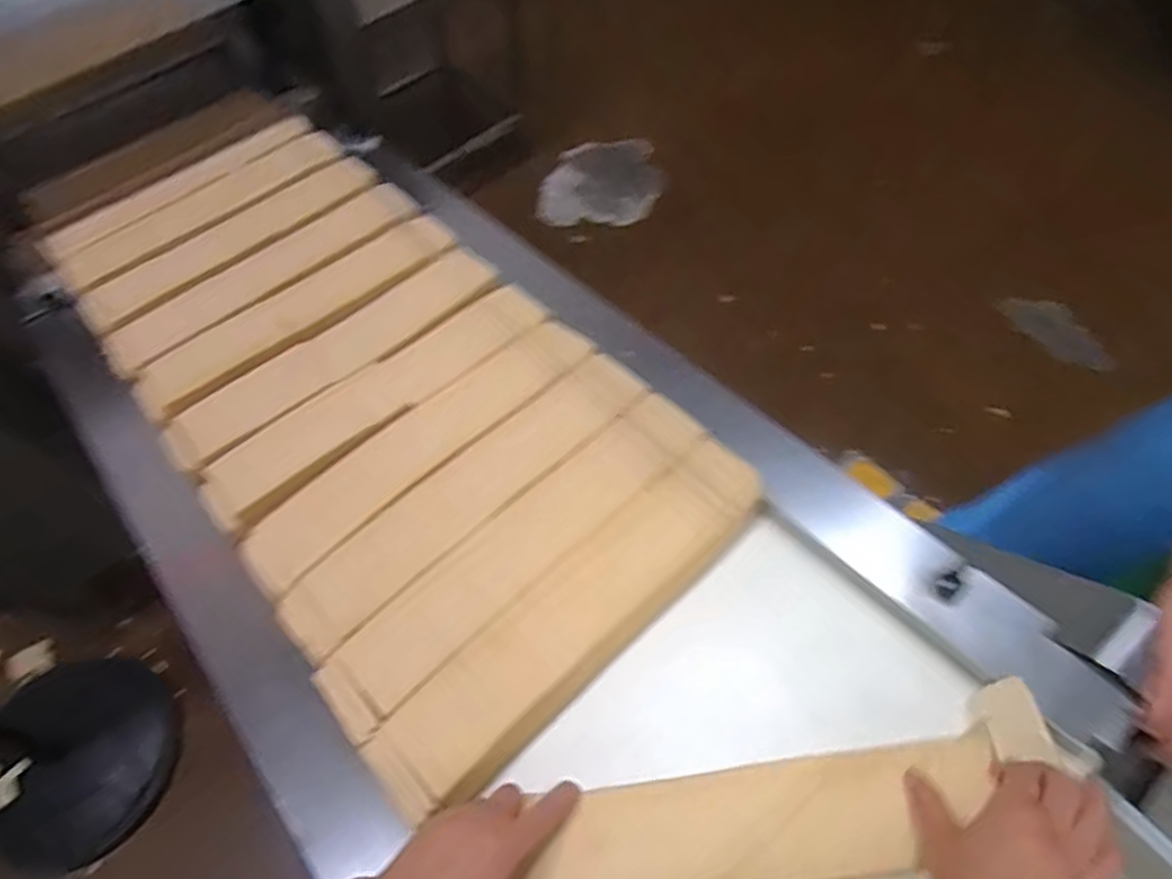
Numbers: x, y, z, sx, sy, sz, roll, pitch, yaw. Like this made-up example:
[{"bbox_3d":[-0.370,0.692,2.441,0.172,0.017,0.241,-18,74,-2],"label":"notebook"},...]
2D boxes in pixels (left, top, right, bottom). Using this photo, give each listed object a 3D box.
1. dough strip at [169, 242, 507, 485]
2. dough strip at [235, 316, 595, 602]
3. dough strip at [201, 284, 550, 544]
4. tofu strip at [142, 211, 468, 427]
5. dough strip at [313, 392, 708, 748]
[{"bbox_3d":[-0.271,-0.100,0.785,0.386,0.017,0.091,-38,68,-19],"label":"dough strip"},{"bbox_3d":[-0.160,0.001,0.702,0.383,0.015,0.081,-39,68,-19],"label":"dough strip"},{"bbox_3d":[-0.215,-0.048,0.743,0.385,0.014,0.081,-36,67,-18],"label":"dough strip"},{"bbox_3d":[-0.331,-0.155,0.829,0.386,0.035,0.099,-38,68,-19],"label":"tofu strip"},{"bbox_3d":[-0.056,0.092,0.624,0.390,0.017,0.077,-40,68,-19],"label":"dough strip"}]

